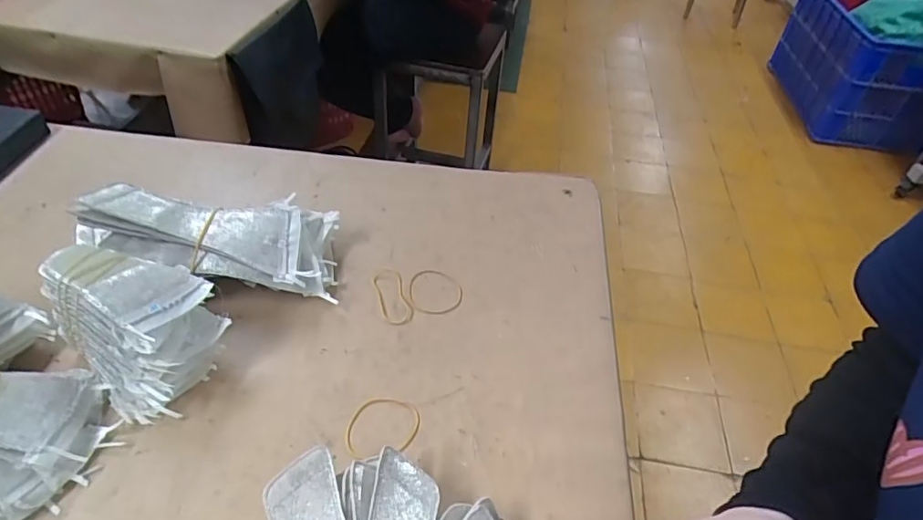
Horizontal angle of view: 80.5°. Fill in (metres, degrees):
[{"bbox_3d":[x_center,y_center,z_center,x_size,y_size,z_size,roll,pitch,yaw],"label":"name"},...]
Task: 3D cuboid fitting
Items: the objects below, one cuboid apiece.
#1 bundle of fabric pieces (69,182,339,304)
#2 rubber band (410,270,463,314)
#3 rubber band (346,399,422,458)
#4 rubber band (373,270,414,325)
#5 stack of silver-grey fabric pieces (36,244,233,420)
[{"bbox_3d":[-0.204,-0.018,0.452,0.198,0.045,0.078,11,43,-13],"label":"bundle of fabric pieces"},{"bbox_3d":[-0.022,0.026,0.472,0.046,0.004,0.048,0,44,-6],"label":"rubber band"},{"bbox_3d":[-0.055,0.113,0.377,0.051,0.004,0.041,-9,46,-15],"label":"rubber band"},{"bbox_3d":[-0.058,0.030,0.465,0.025,0.004,0.059,-10,46,-15],"label":"rubber band"},{"bbox_3d":[-0.226,0.042,0.387,0.088,0.080,0.110,-32,55,-32],"label":"stack of silver-grey fabric pieces"}]

